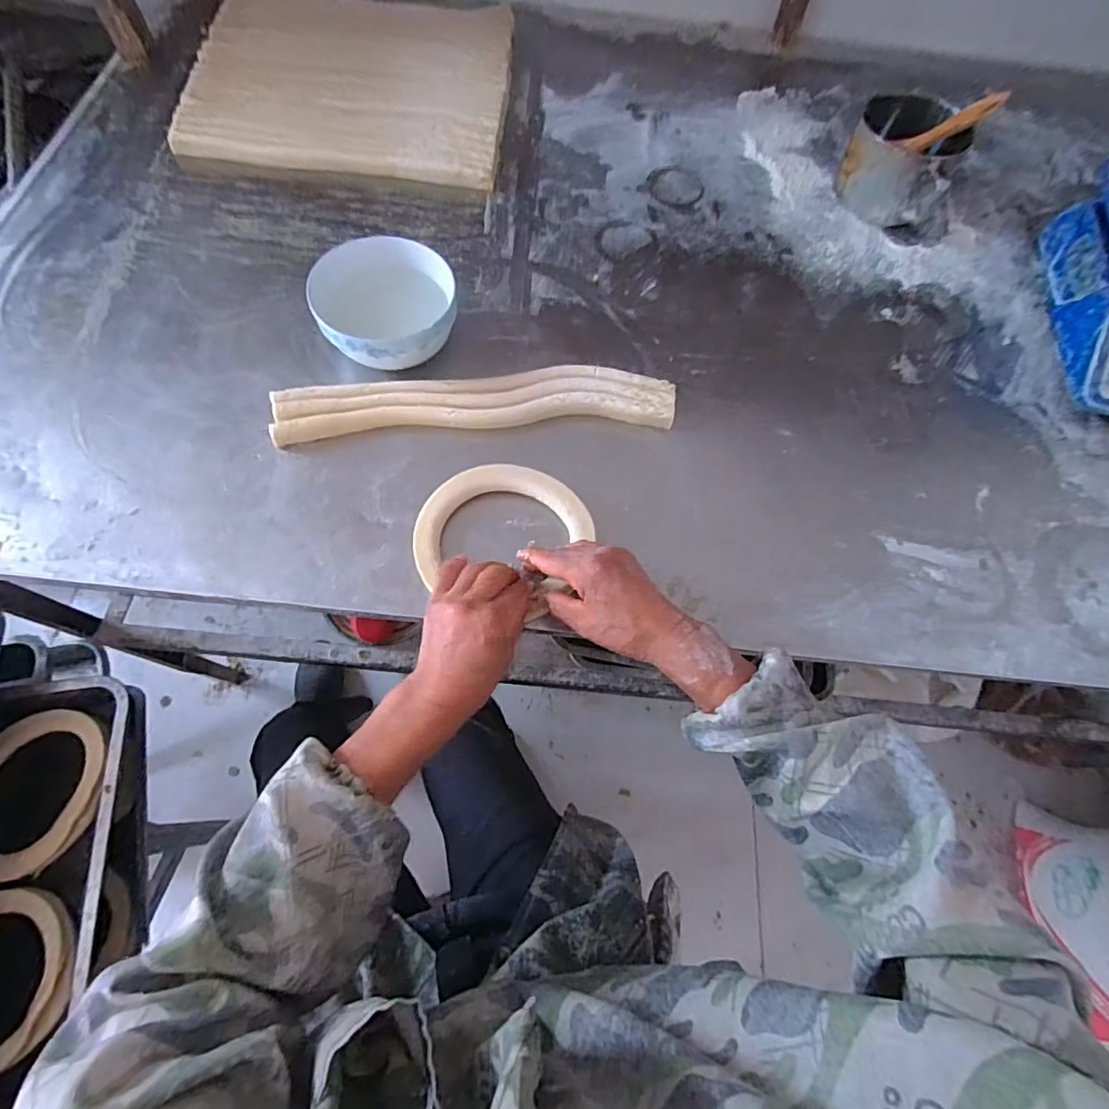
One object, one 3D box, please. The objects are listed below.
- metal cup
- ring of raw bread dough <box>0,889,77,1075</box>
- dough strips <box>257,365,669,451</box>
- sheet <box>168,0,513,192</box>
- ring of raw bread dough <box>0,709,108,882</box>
[{"bbox_3d":[0.473,-0.539,0.749,0.137,0.102,0.133,1,66,-3],"label":"metal cup"},{"bbox_3d":[-0.563,0.431,0.549,0.109,0.041,0.163,-2,58,-21],"label":"ring of raw bread dough"},{"bbox_3d":[-0.082,-0.163,0.593,0.420,0.027,0.068,-4,67,-5],"label":"dough strips"},{"bbox_3d":[-0.311,-0.738,0.829,0.476,0.024,0.452,5,66,-1],"label":"sheet"},{"bbox_3d":[-0.584,0.268,0.615,0.149,0.031,0.173,-5,67,-5],"label":"ring of raw bread dough"}]

